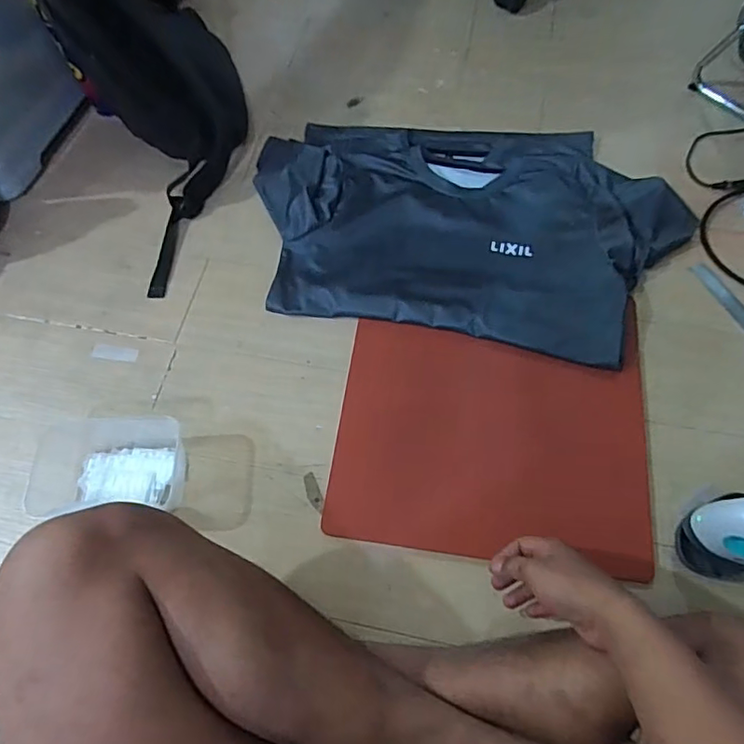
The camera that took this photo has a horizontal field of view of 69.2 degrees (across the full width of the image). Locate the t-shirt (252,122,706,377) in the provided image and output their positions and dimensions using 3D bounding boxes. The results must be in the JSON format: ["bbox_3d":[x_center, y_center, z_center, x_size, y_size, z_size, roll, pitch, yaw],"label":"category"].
[{"bbox_3d":[0.127,-0.241,0.825,0.663,0.037,0.417,10,66,8],"label":"t-shirt"}]

